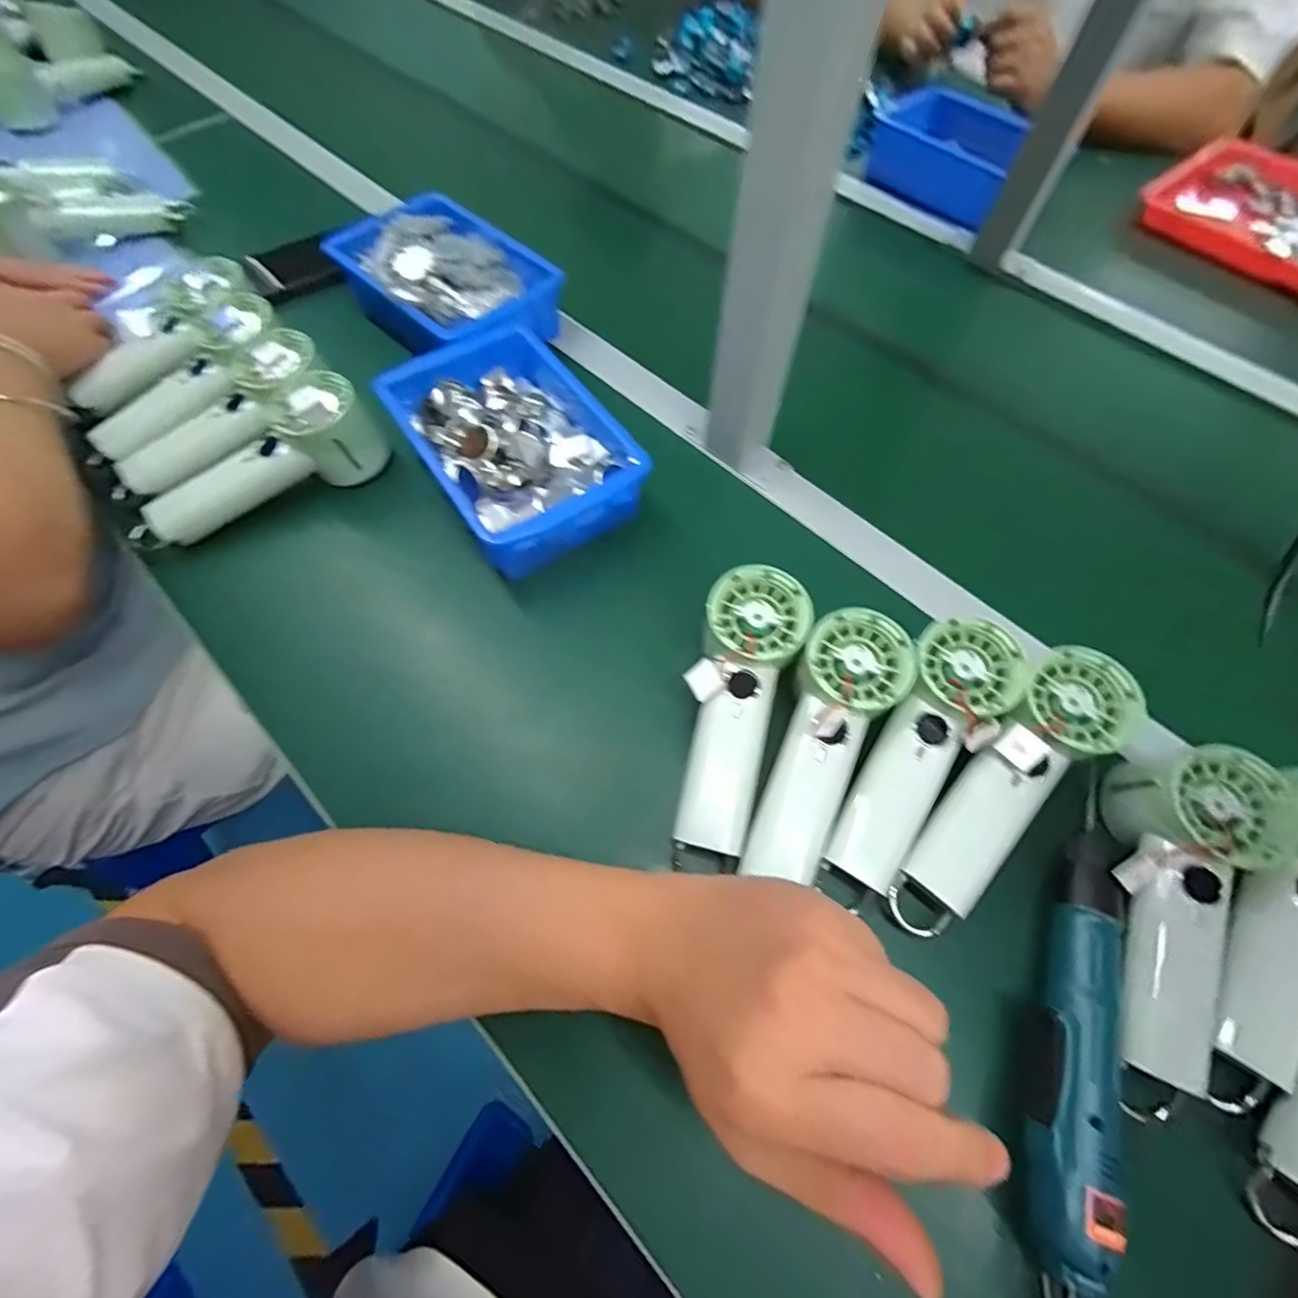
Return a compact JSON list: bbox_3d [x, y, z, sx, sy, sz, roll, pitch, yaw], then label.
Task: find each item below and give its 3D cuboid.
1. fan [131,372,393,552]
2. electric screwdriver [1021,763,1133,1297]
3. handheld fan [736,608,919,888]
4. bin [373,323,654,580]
[{"bbox_3d":[-0.303,-0.140,0.442,0.191,0.065,0.057,-34,69,-16],"label":"fan"},{"bbox_3d":[0.223,0.190,0.292,0.035,0.029,0.257,23,66,10],"label":"electric screwdriver"},{"bbox_3d":[0.105,0.055,0.344,0.059,0.034,0.166,24,80,11],"label":"handheld fan"},{"bbox_3d":[-0.105,-0.165,0.460,0.145,0.051,0.200,-31,68,-15],"label":"bin"}]

